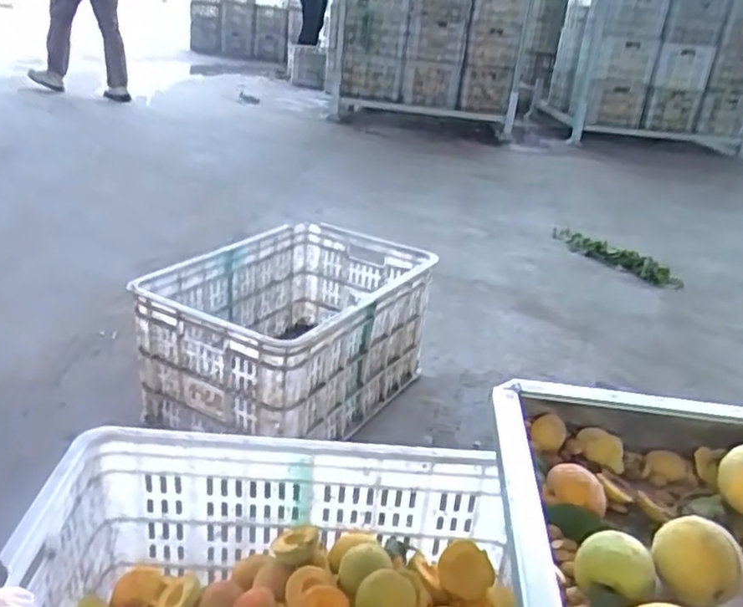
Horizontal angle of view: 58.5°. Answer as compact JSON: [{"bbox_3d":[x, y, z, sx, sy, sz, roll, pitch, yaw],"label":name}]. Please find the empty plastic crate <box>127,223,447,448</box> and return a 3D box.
[{"bbox_3d":[-0.149,0.048,1.311,0.354,0.253,0.518,19,28,25],"label":"empty plastic crate"}]

